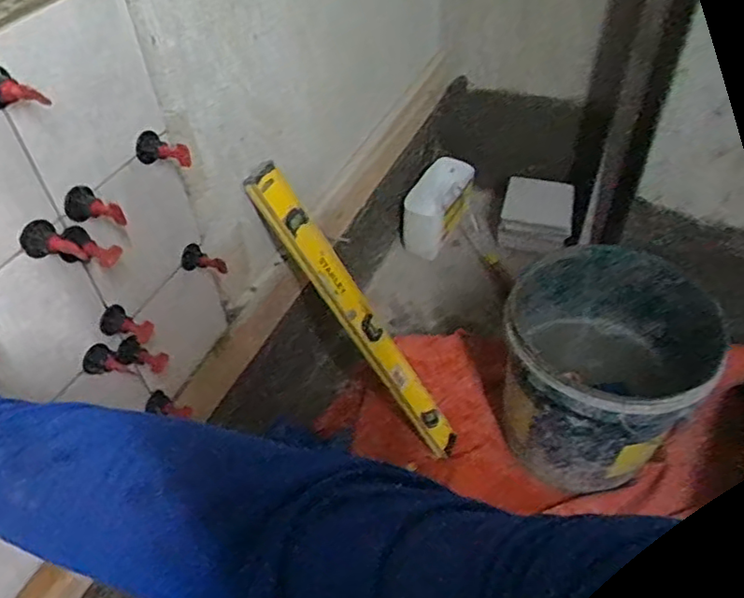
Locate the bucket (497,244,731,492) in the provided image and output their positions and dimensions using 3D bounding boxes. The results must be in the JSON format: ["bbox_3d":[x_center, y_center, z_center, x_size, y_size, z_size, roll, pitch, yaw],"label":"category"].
[{"bbox_3d":[0.374,0.114,1.042,0.322,0.296,0.353,-1,46,1],"label":"bucket"}]

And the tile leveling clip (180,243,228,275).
[{"bbox_3d":[-0.189,-0.049,0.712,0.046,0.026,0.040,7,47,9],"label":"tile leveling clip"}]

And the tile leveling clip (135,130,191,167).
[{"bbox_3d":[-0.201,-0.139,0.592,0.051,0.026,0.031,33,55,29],"label":"tile leveling clip"}]

